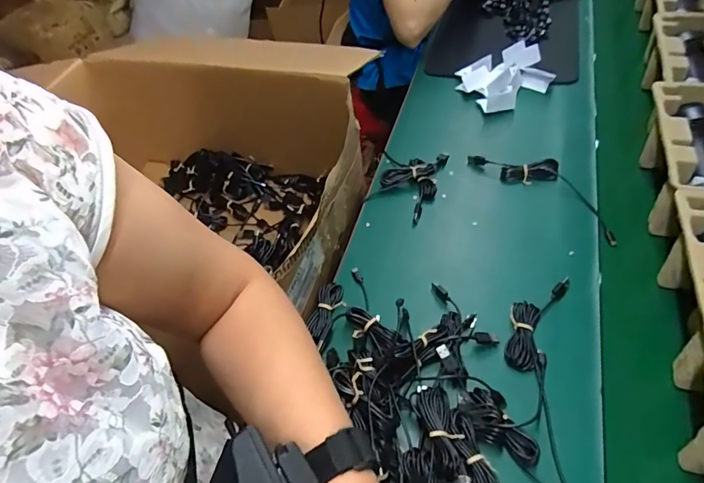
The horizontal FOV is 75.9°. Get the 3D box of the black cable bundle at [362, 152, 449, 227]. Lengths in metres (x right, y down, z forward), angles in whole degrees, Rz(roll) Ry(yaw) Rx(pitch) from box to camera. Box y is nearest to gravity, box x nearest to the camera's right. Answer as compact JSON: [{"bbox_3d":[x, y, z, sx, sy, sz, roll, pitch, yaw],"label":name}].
[{"bbox_3d":[0.090,-0.104,0.743,0.103,0.038,0.152,16,51,18],"label":"black cable bundle"}]

